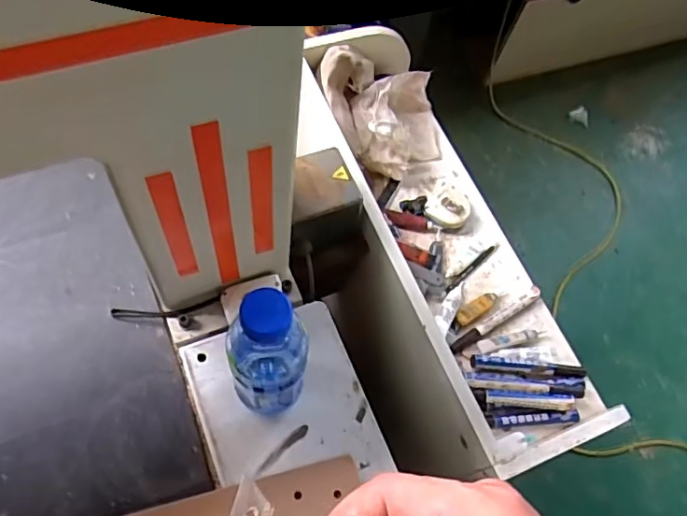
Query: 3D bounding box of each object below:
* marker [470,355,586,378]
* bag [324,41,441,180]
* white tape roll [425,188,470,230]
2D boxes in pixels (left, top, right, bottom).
[{"bbox_3d":[0.251,0.147,0.774,0.158,0.019,0.019,6,63,-5],"label":"marker"},{"bbox_3d":[0.069,-0.232,0.893,0.201,0.136,0.191,-10,65,-12],"label":"bag"},{"bbox_3d":[0.162,-0.079,0.881,0.065,0.019,0.075,36,64,10],"label":"white tape roll"}]

